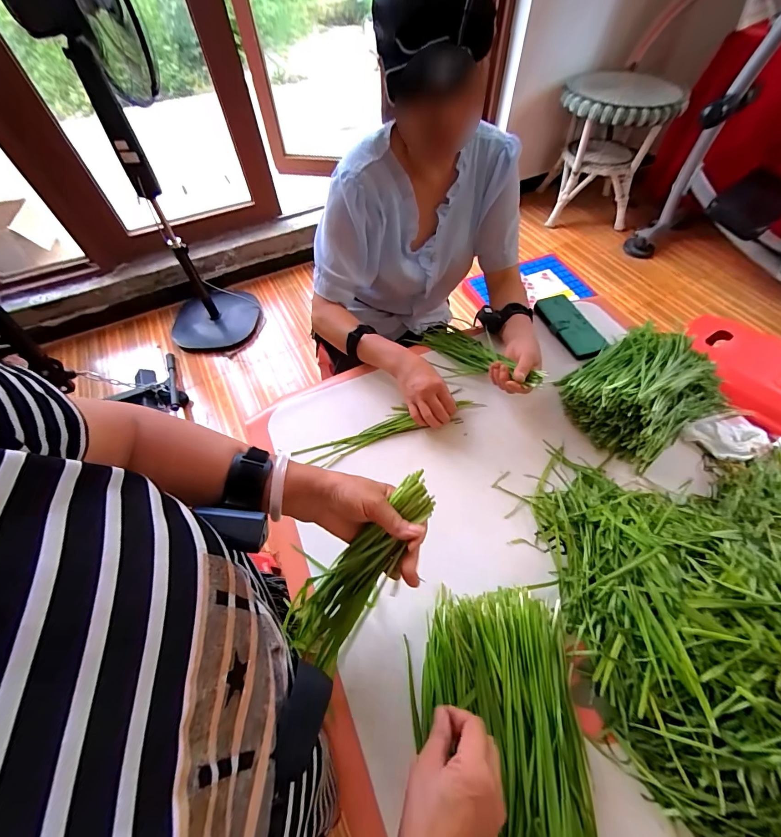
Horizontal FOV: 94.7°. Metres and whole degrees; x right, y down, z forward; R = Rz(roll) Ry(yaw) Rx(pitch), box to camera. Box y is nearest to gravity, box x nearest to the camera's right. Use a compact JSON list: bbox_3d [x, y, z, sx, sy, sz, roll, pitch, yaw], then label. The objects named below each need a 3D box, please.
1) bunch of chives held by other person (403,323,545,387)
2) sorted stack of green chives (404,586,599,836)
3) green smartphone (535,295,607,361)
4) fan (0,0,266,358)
[{"bbox_3d":[0.154,-0.108,0.659,0.095,0.039,0.280,-32,42,-18],"label":"bunch of chives held by other person"},{"bbox_3d":[0.120,0.375,0.351,0.178,0.076,0.367,0,58,0],"label":"sorted stack of green chives"},{"bbox_3d":[0.370,-0.192,0.738,0.080,0.015,0.168,-19,60,-11],"label":"green smartphone"},{"bbox_3d":[-0.830,-0.769,1.237,0.396,1.221,0.386,-33,63,-19],"label":"fan"}]

